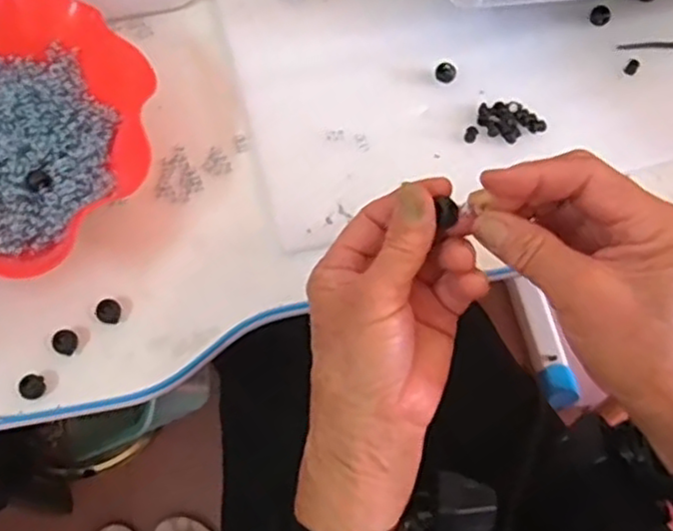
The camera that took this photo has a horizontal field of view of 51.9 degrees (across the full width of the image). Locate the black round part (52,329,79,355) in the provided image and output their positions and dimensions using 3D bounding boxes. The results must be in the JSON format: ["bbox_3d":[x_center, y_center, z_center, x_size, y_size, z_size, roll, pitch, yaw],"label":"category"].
[{"bbox_3d":[-0.174,0.049,0.444,0.014,0.007,0.015,1,66,-2],"label":"black round part"}]

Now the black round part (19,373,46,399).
[{"bbox_3d":[-0.191,0.076,0.432,0.015,0.007,0.015,1,66,-2],"label":"black round part"}]

